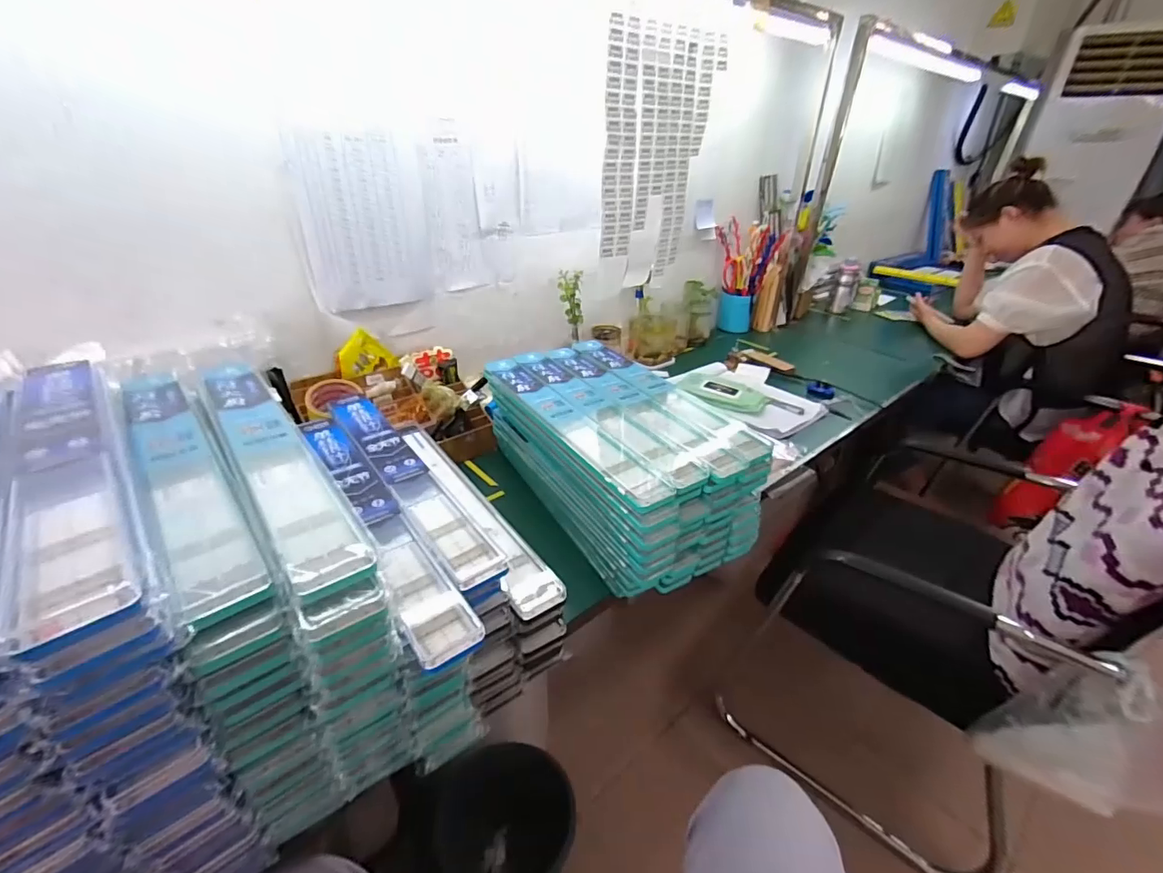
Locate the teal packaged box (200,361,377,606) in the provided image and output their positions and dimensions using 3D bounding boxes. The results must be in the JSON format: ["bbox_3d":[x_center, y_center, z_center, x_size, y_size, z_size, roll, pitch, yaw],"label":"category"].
[{"bbox_3d":[-0.311,0.010,0.492,0.058,0.024,0.437,-23,38,-34],"label":"teal packaged box"}]

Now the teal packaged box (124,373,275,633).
[{"bbox_3d":[-0.378,0.025,0.466,0.057,0.020,0.443,-24,39,-35],"label":"teal packaged box"}]

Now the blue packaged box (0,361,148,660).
[{"bbox_3d":[-0.414,0.014,0.398,0.062,0.024,0.449,-25,39,-36],"label":"blue packaged box"}]

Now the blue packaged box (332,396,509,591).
[{"bbox_3d":[-0.218,0.042,0.598,0.055,0.021,0.414,-22,37,-33],"label":"blue packaged box"}]

